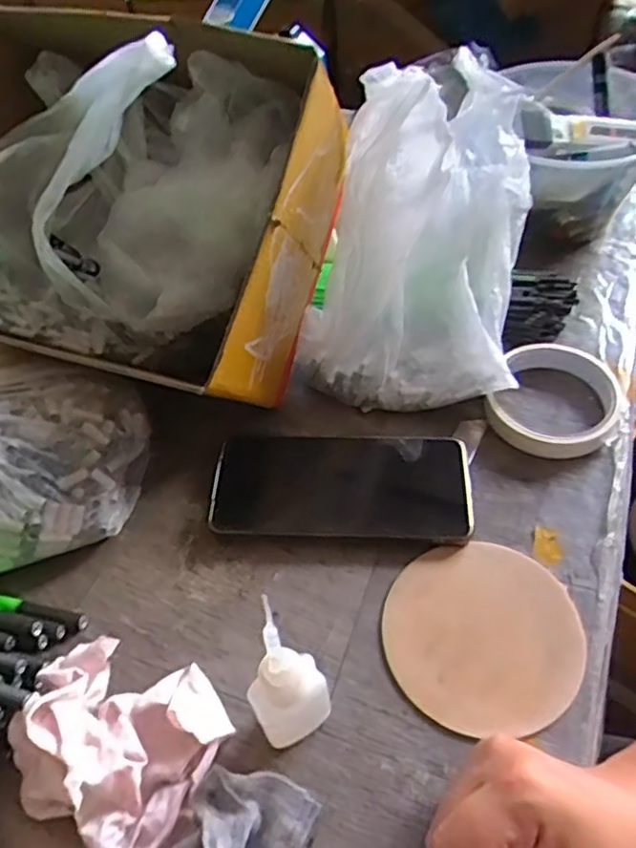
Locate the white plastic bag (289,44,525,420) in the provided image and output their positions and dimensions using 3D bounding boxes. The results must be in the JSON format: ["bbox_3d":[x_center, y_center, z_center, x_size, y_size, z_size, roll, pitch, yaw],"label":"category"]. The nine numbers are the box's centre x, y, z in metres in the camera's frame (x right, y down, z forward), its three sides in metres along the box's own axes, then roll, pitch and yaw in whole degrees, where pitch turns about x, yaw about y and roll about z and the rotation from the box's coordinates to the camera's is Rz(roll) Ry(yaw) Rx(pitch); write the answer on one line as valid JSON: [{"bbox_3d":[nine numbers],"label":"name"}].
[{"bbox_3d":[0.071,-0.128,0.428,0.152,0.162,0.173,4,53,7],"label":"white plastic bag"}]

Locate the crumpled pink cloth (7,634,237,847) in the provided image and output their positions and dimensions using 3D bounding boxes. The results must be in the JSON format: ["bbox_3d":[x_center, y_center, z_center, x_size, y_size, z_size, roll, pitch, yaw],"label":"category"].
[{"bbox_3d":[-0.097,0.156,0.314,0.106,0.038,0.088,17,56,16],"label":"crumpled pink cloth"}]

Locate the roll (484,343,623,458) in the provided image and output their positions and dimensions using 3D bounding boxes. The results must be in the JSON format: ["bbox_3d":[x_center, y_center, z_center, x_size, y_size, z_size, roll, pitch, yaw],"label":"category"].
[{"bbox_3d":[0.161,-0.017,0.432,0.080,0.022,0.083,-2,52,3],"label":"roll"}]

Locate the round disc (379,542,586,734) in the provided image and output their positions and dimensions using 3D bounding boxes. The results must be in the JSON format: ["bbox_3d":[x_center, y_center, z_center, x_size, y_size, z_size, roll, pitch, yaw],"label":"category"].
[{"bbox_3d":[0.090,0.114,0.352,0.105,0.011,0.099,-9,52,-3],"label":"round disc"}]

